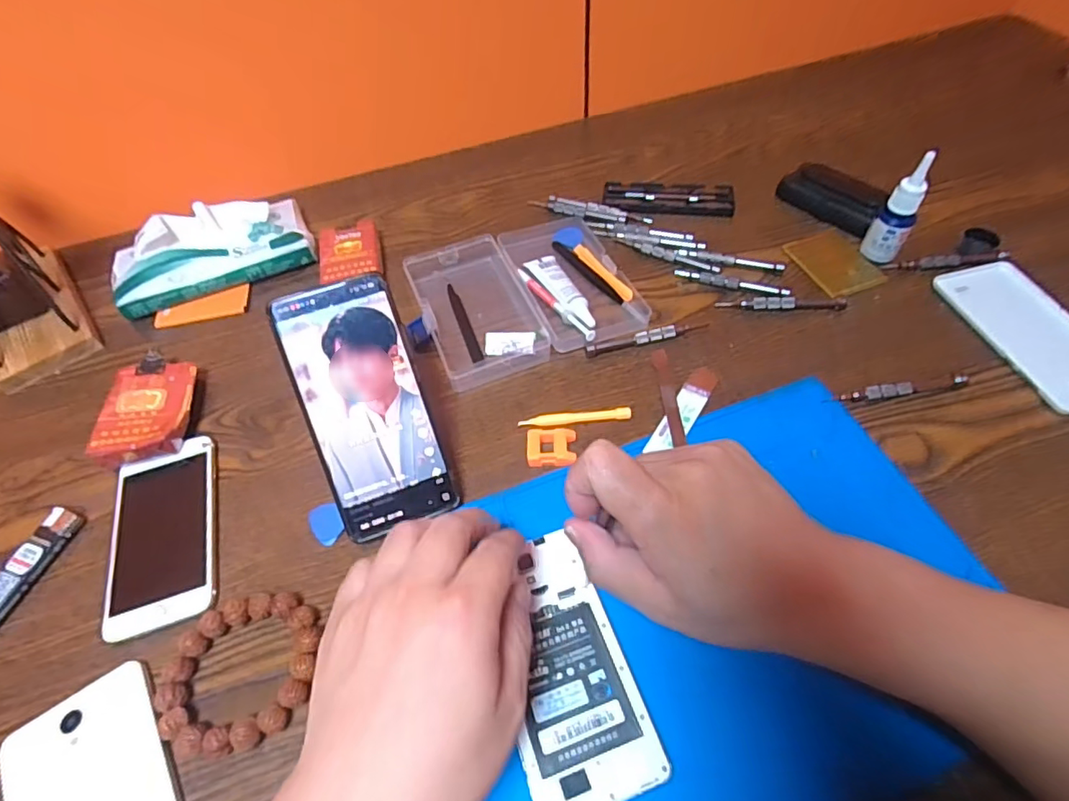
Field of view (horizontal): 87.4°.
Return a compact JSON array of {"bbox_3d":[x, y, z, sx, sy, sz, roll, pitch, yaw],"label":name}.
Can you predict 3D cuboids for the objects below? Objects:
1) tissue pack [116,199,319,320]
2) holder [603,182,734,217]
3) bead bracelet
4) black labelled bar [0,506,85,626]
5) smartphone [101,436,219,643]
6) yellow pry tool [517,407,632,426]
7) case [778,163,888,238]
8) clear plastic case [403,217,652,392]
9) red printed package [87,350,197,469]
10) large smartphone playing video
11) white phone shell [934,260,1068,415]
[{"bbox_3d":[-0.299,-0.139,0.521,0.175,0.051,0.083,-23,55,-12],"label":"tissue pack"},{"bbox_3d":[0.133,-0.200,0.558,0.125,0.010,0.052,2,54,6],"label":"holder"},{"bbox_3d":[-0.168,0.155,0.322,0.085,0.014,0.082,-2,53,3],"label":"bead bracelet"},{"bbox_3d":[-0.336,0.109,0.369,0.024,0.013,0.081,14,56,14],"label":"black labelled bar"},{"bbox_3d":[-0.251,0.088,0.379,0.067,0.009,0.131,-17,54,-8],"label":"smartphone"},{"bbox_3d":[0.030,0.012,0.413,0.081,0.007,0.012,-5,53,1],"label":"yellow pry tool"},{"bbox_3d":[0.280,-0.191,0.528,0.033,0.032,0.101,-30,57,-17],"label":"case"},{"bbox_3d":[-0.012,-0.098,0.486,0.173,0.022,0.158,-20,54,-10],"label":"clear plastic case"},{"bbox_3d":[-0.294,0.005,0.432,0.058,0.030,0.096,-11,53,-4],"label":"red printed package"},{"bbox_3d":[-0.108,0.003,0.362,0.075,0.007,0.161,-18,96,-9],"label":"large smartphone playing video"},{"bbox_3d":[0.381,-0.057,0.432,0.065,0.013,0.146,-12,53,-4],"label":"white phone shell"}]

